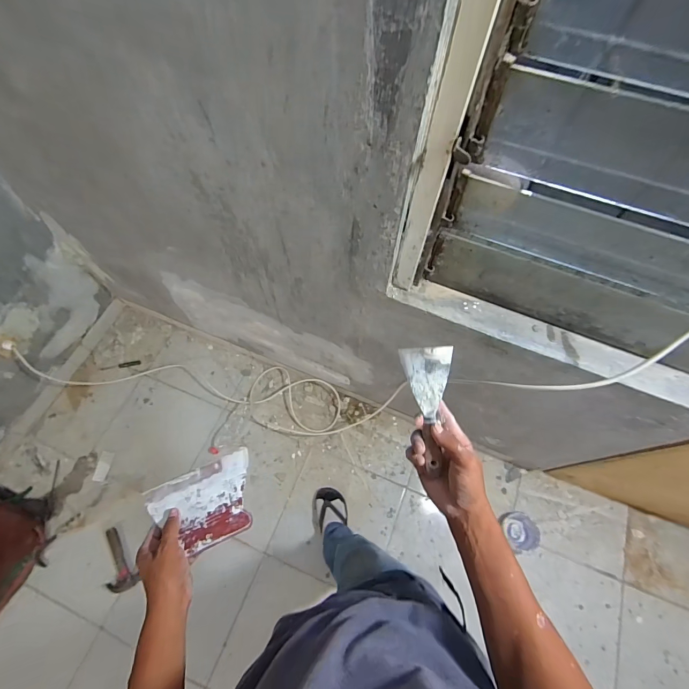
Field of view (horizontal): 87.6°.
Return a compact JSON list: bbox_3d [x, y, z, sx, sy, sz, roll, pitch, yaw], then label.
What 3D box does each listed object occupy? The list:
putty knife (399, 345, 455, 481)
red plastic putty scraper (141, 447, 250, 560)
[{"bbox_3d":[0.117,0.086,0.494,0.068,0.019,0.164,-4,85,16],"label":"putty knife"},{"bbox_3d":[-0.218,0.251,0.563,0.159,0.019,0.119,-23,66,-13],"label":"red plastic putty scraper"}]

